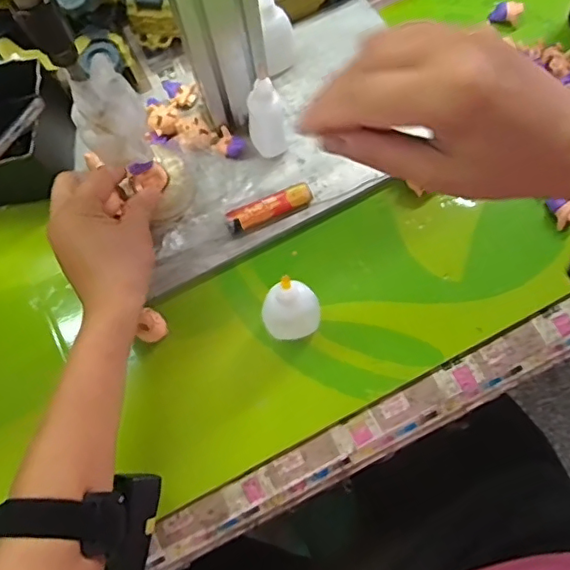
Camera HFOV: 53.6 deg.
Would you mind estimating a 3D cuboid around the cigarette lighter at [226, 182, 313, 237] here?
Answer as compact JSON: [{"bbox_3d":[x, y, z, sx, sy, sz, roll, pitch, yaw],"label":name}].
[{"bbox_3d":[-0.014,-0.069,0.507,0.079,0.015,0.022,-22,74,-6],"label":"cigarette lighter"}]

